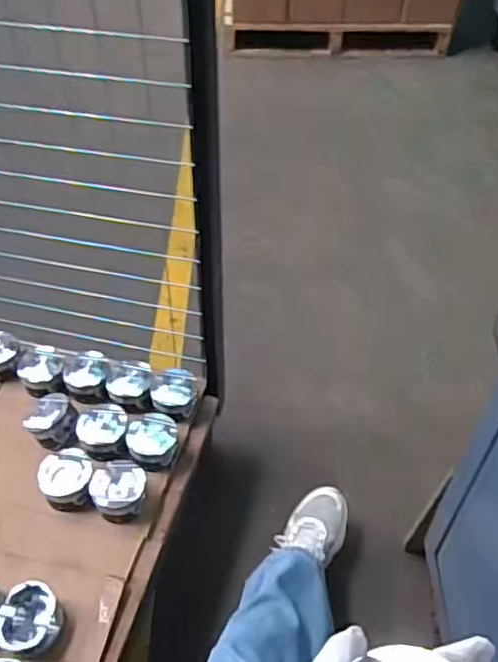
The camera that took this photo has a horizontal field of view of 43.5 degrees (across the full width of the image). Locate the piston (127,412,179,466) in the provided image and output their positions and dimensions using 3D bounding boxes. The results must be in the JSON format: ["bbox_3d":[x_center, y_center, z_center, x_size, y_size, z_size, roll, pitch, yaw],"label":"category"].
[{"bbox_3d":[-0.166,0.190,1.083,0.088,0.058,0.091,0,47,0],"label":"piston"}]

